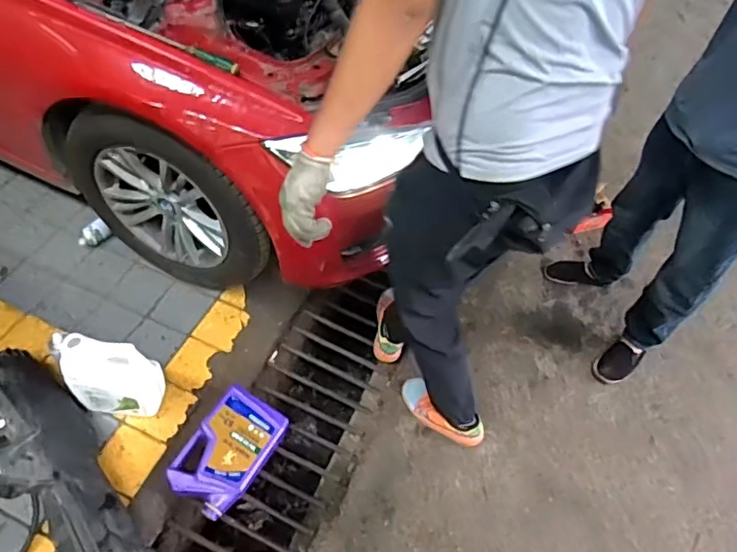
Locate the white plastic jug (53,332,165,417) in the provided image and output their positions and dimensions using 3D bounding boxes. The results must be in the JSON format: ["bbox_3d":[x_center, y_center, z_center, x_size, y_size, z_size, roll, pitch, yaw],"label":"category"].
[{"bbox_3d":[-0.672,0.261,1.446,0.230,0.270,0.096,2,52,-6],"label":"white plastic jug"}]

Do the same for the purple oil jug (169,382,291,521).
[{"bbox_3d":[-0.376,0.457,1.482,0.198,0.087,0.315,31,55,16],"label":"purple oil jug"}]

